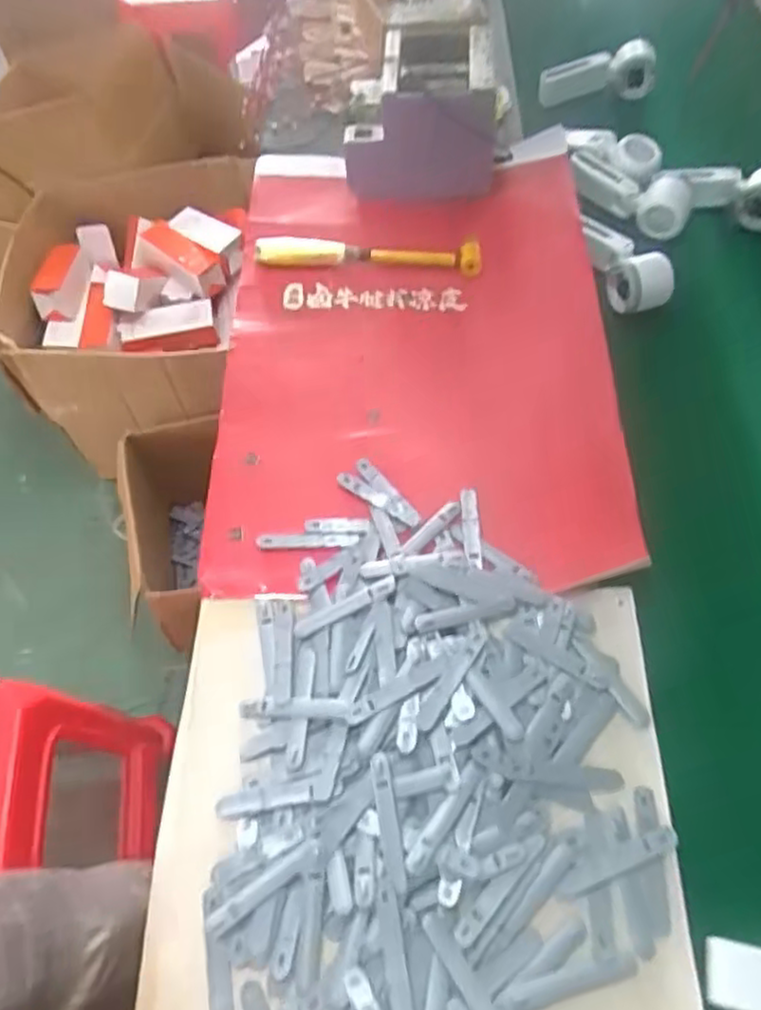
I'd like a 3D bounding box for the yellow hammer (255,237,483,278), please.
[{"bbox_3d":[-0.016,-0.293,0.836,0.262,0.025,0.043,4,59,5],"label":"yellow hammer"}]

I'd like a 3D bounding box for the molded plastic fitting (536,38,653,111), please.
[{"bbox_3d":[0.305,-0.600,0.995,0.178,0.060,0.038,-14,59,-6],"label":"molded plastic fitting"}]

